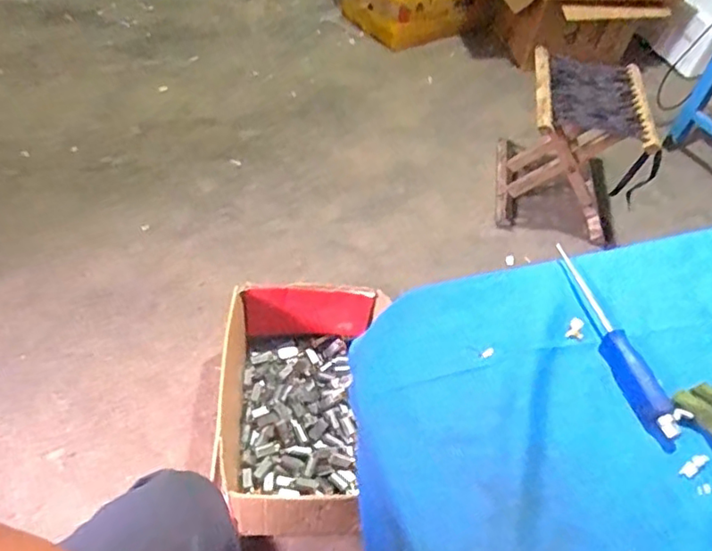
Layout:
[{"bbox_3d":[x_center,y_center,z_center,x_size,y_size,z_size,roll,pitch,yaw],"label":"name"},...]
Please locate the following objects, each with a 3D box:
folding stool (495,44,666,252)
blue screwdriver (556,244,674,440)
[{"bbox_3d":[0.532,-0.331,1.493,0.298,0.308,0.338,12,50,1],"label":"folding stool"},{"bbox_3d":[0.210,0.048,0.490,0.026,0.021,0.170,-7,51,-13],"label":"blue screwdriver"}]

